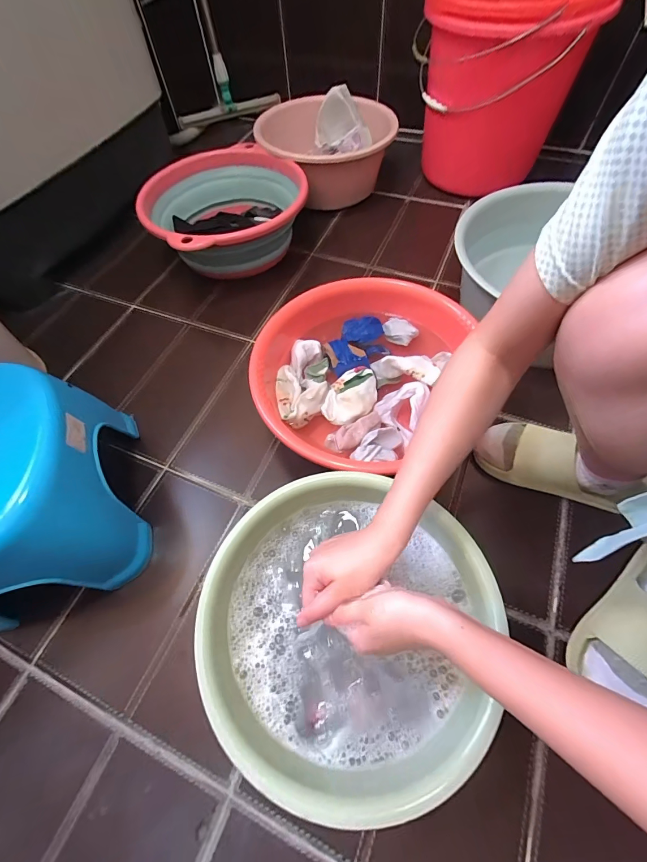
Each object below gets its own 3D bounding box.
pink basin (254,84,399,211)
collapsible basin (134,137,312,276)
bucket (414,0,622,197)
[{"bbox_3d":[0.009,-0.699,0.914,0.313,0.156,0.322,-2,61,3],"label":"pink basin"},{"bbox_3d":[-0.210,-0.478,0.808,0.335,0.146,0.343,-2,61,3],"label":"collapsible basin"},{"bbox_3d":[0.379,-0.771,0.818,0.310,0.338,0.310,-2,61,3],"label":"bucket"}]

